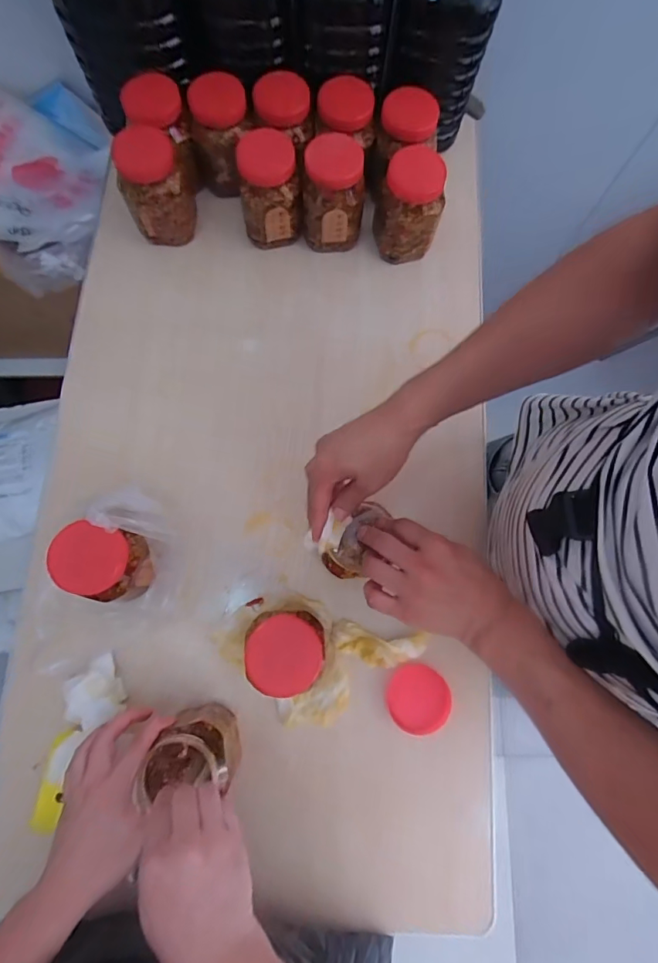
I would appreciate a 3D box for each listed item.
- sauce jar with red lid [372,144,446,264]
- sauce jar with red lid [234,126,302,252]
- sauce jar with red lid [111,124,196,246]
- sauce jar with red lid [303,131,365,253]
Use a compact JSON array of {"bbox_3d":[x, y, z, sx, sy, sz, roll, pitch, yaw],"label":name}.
[{"bbox_3d":[0.104,-0.358,0.615,0.079,0.130,0.069,-9,77,-4],"label":"sauce jar with red lid"},{"bbox_3d":[-0.076,-0.373,0.616,0.076,0.119,0.068,-11,77,-4],"label":"sauce jar with red lid"},{"bbox_3d":[-0.218,-0.374,0.612,0.078,0.115,0.068,-5,76,-3],"label":"sauce jar with red lid"},{"bbox_3d":[0.006,-0.370,0.625,0.075,0.123,0.072,0,76,-2],"label":"sauce jar with red lid"}]

